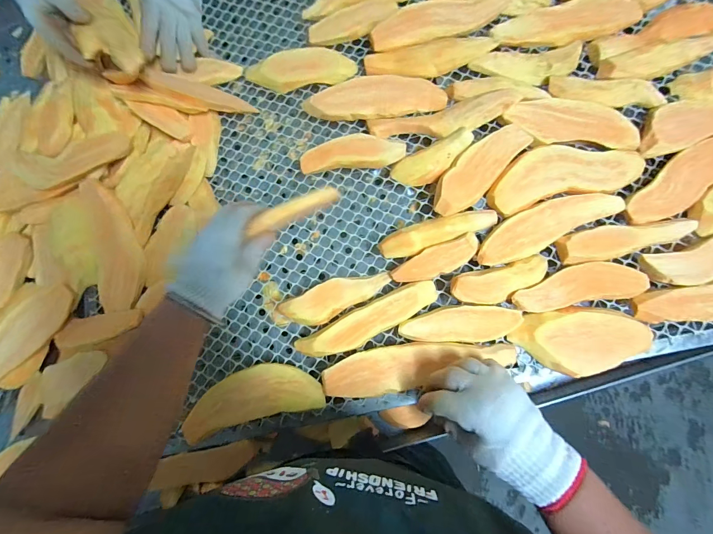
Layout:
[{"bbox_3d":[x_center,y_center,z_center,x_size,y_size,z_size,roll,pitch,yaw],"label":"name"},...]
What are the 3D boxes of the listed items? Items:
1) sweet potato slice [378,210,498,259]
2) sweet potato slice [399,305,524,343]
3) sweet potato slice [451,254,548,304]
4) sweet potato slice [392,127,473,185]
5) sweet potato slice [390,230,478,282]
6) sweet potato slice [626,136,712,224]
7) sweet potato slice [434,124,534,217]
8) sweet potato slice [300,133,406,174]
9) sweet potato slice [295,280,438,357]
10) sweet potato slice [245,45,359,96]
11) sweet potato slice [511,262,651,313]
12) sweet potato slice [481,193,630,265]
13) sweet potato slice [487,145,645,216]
[{"bbox_3d":[0.115,-0.052,0.457,0.165,0.011,0.040,-20,79,-1],"label":"sweet potato slice"},{"bbox_3d":[0.138,0.075,0.425,0.152,0.011,0.047,1,79,3],"label":"sweet potato slice"},{"bbox_3d":[0.198,0.021,0.435,0.134,0.021,0.047,-14,79,0],"label":"sweet potato slice"},{"bbox_3d":[0.113,-0.156,0.468,0.119,0.022,0.049,-27,81,2],"label":"sweet potato slice"},{"bbox_3d":[0.111,-0.008,0.444,0.127,0.011,0.040,-21,79,-1],"label":"sweet potato slice"},{"bbox_3d":[0.452,-0.123,0.434,0.182,0.020,0.062,-40,80,-5],"label":"sweet potato slice"},{"bbox_3d":[0.172,-0.141,0.449,0.061,0.013,0.162,42,84,9],"label":"sweet potato slice"},{"bbox_3d":[-0.006,-0.173,0.485,0.153,0.021,0.047,-5,79,2],"label":"sweet potato slice"},{"bbox_3d":[0.017,0.074,0.436,0.203,0.017,0.047,-27,79,-3],"label":"sweet potato slice"},{"bbox_3d":[-0.092,-0.319,0.517,0.176,0.032,0.049,-8,79,1],"label":"sweet potato slice"},{"bbox_3d":[0.289,0.024,0.414,0.166,0.008,0.051,-10,79,1],"label":"sweet potato slice"},{"bbox_3d":[0.257,-0.059,0.435,0.202,0.017,0.057,-26,79,-2],"label":"sweet potato slice"},{"bbox_3d":[0.287,-0.133,0.445,0.207,0.014,0.081,-13,79,0],"label":"sweet potato slice"}]

